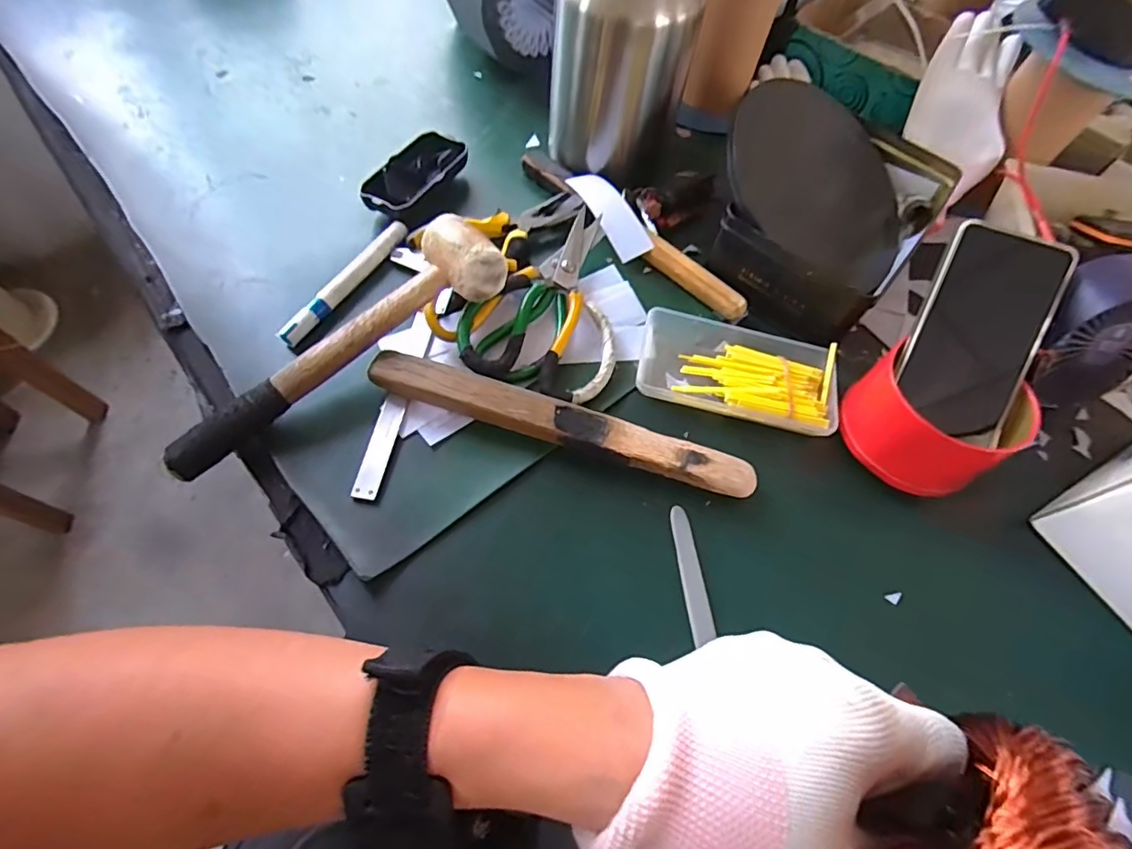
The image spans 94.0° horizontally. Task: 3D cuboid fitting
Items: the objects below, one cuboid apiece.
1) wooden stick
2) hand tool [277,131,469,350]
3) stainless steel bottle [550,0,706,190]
[{"bbox_3d":[-0.004,-0.003,0.368,0.273,0.015,0.031,17,62,5],"label":"wooden stick"},{"bbox_3d":[-0.167,-0.170,0.451,0.054,0.035,0.251,25,63,10],"label":"hand tool"},{"bbox_3d":[0.051,-0.332,0.432,0.096,0.224,0.095,-36,70,-20],"label":"stainless steel bottle"}]

